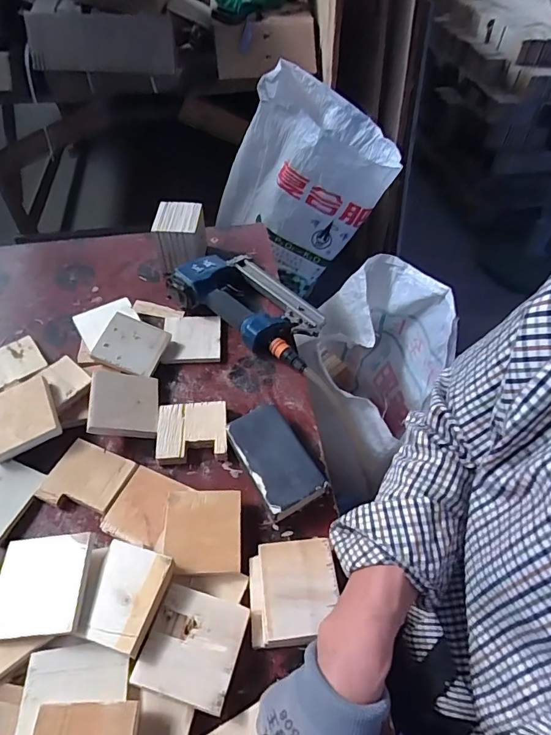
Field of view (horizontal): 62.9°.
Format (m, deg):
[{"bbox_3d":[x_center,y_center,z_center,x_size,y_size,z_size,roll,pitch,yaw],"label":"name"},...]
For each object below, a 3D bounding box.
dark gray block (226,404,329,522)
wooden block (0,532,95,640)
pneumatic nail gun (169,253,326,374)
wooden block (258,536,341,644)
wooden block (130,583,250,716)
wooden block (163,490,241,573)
[{"bbox_3d":[-0.003,0.119,0.574,0.080,0.042,0.141,-27,58,-20],"label":"dark gray block"},{"bbox_3d":[-0.232,0.214,0.446,0.093,0.007,0.091,-9,53,6],"label":"wooden block"},{"bbox_3d":[-0.027,-0.115,0.739,0.257,0.064,0.162,28,57,19],"label":"pneumatic nail gun"},{"bbox_3d":[0.022,0.226,0.459,0.075,0.032,0.089,-5,50,-4],"label":"wooden block"},{"bbox_3d":[-0.080,0.269,0.438,0.088,0.015,0.091,14,53,8],"label":"wooden block"},{"bbox_3d":[-0.081,0.184,0.511,0.084,0.013,0.089,0,53,-3],"label":"wooden block"}]

